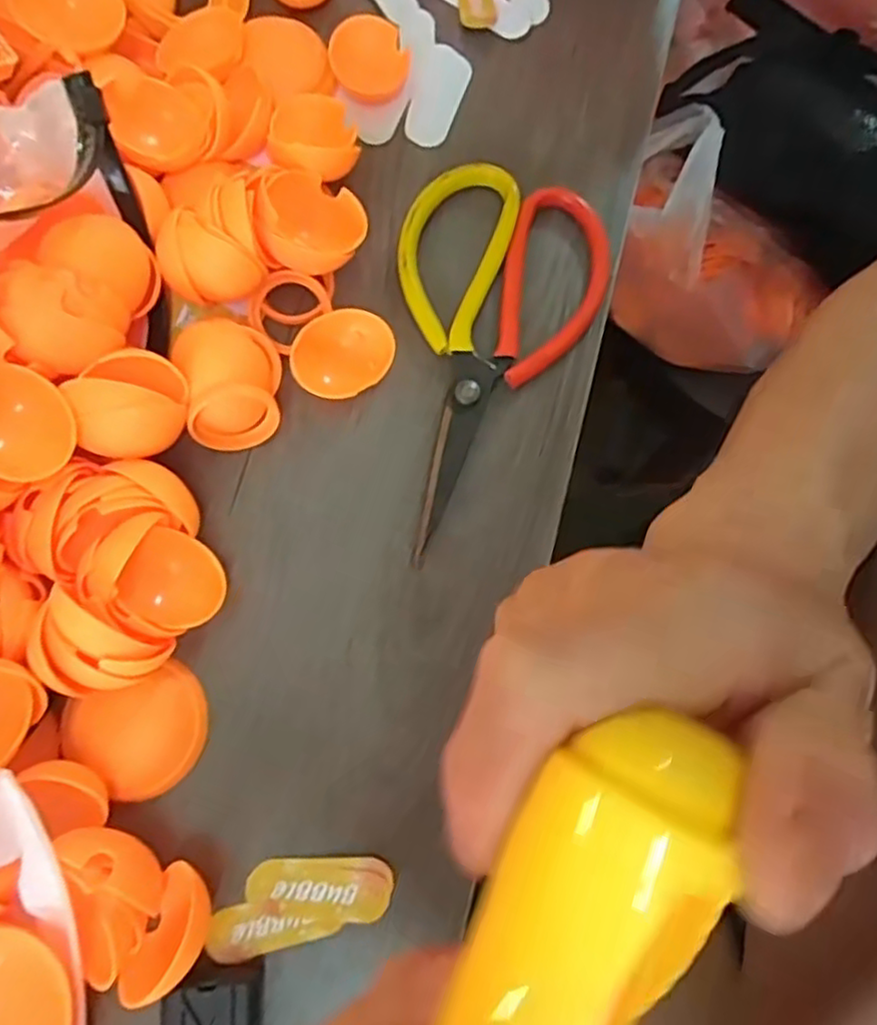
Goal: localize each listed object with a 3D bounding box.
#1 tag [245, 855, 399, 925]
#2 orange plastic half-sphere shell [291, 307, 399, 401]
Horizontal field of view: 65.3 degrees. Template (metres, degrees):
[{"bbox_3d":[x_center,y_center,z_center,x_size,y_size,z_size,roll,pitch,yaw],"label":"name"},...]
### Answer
[{"bbox_3d":[-0.044,0.137,0.252,0.052,0.004,0.020,6,77,0],"label":"tag"},{"bbox_3d":[-0.041,-0.067,0.289,0.043,0.013,0.032,-30,80,-8],"label":"orange plastic half-sphere shell"}]

